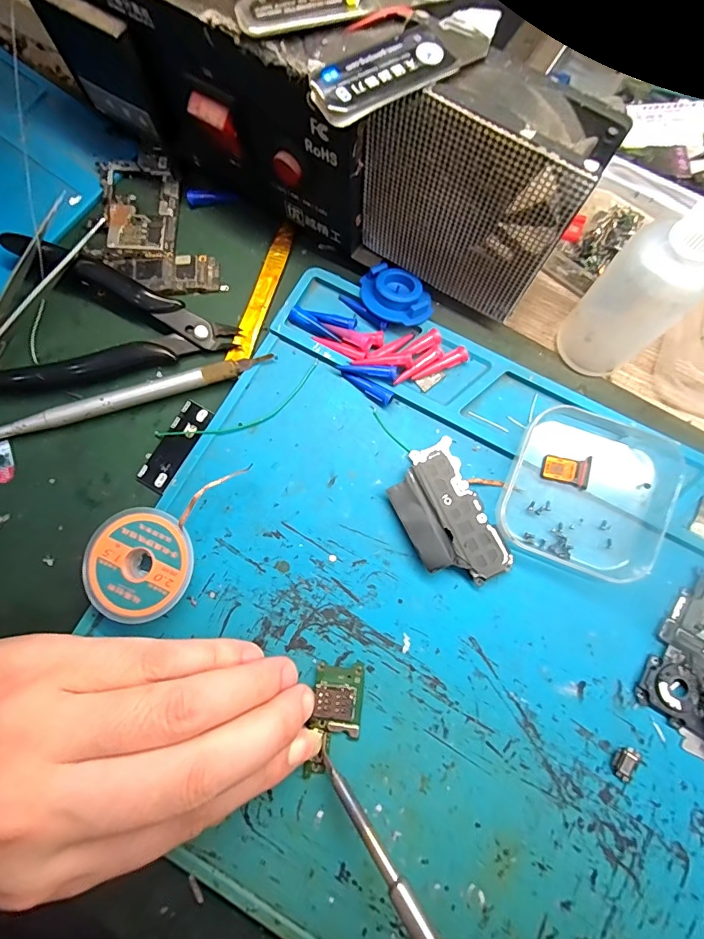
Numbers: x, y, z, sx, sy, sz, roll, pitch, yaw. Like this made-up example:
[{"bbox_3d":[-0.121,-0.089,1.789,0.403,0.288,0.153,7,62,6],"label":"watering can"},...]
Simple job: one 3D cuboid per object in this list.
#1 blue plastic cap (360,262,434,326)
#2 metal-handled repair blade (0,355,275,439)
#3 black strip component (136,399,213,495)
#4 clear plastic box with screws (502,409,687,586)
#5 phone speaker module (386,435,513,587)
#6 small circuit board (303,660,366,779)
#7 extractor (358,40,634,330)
[{"bbox_3d":[0.020,-0.083,0.208,0.026,0.008,0.035,-35,80,-5],"label":"blue plastic cap"},{"bbox_3d":[-0.108,-0.033,0.206,0.142,0.008,0.008,-17,79,-2],"label":"metal-handled repair blade"},{"bbox_3d":[-0.082,-0.011,0.204,0.015,0.004,0.044,29,81,7],"label":"black strip component"},{"bbox_3d":[0.103,0.010,0.189,0.066,0.014,0.064,23,80,6],"label":"clear plastic box with screws"},{"bbox_3d":[0.041,0.021,0.192,0.035,0.008,0.061,-26,79,-3],"label":"phone speaker module"},{"bbox_3d":[-0.007,0.101,0.178,0.020,0.004,0.043,7,79,3],"label":"small circuit board"},{"bbox_3d":[0.045,-0.106,0.176,0.078,0.085,0.029,30,81,7],"label":"extractor"}]

